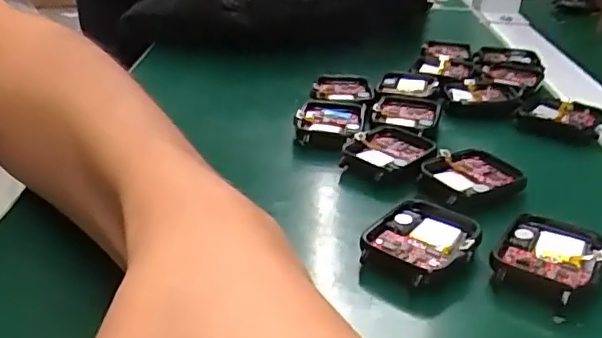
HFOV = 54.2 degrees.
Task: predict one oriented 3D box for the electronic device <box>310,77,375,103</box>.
[{"bbox_3d":[0.026,-0.050,0.368,0.038,0.006,0.047,8,29,10],"label":"electronic device"}]

